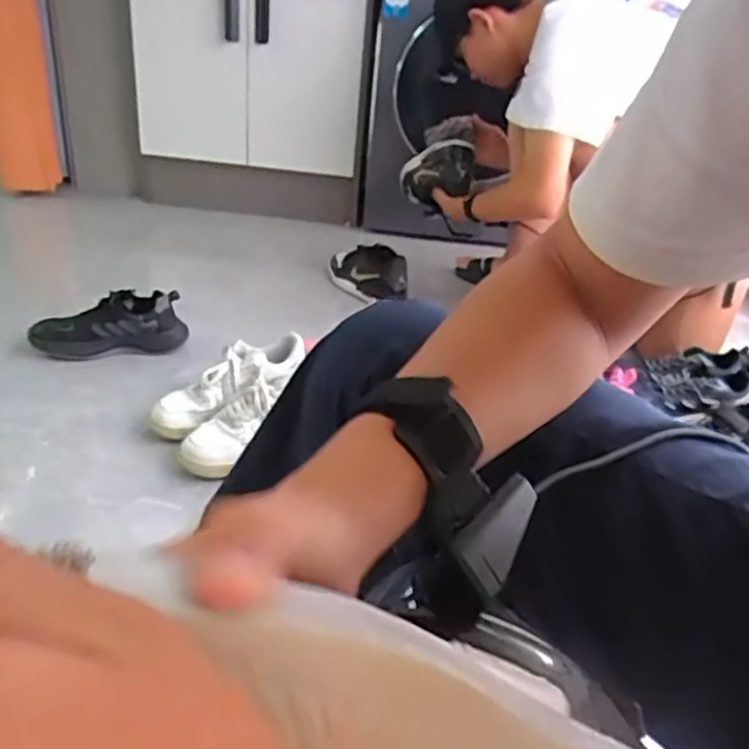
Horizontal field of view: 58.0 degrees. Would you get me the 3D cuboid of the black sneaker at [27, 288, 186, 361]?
[{"bbox_3d":[-0.545,-0.106,1.392,0.293,0.114,0.095,-3,32,-16],"label":"black sneaker"}]

